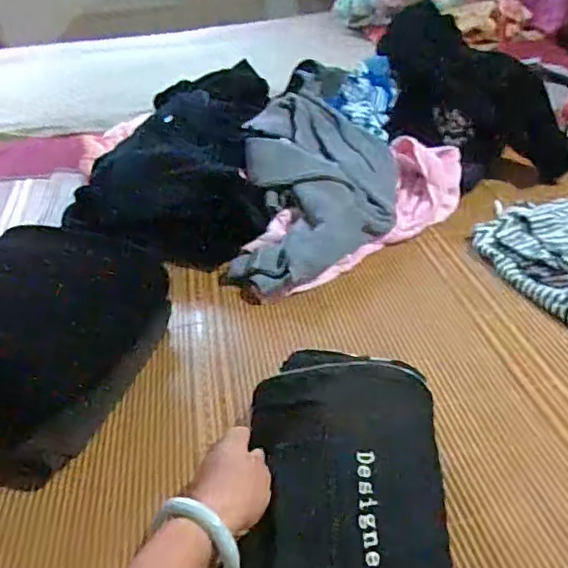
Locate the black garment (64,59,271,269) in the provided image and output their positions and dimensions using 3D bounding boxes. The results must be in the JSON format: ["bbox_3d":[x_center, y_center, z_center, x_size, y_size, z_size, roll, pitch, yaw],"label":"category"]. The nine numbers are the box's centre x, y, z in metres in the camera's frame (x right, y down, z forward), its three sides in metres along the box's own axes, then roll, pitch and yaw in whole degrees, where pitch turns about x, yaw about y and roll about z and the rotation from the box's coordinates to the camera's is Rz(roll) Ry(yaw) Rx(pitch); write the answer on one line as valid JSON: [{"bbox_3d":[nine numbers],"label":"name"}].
[{"bbox_3d":[-0.197,-0.202,0.970,0.324,0.146,0.361,-4,36,1],"label":"black garment"}]

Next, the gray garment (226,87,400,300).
[{"bbox_3d":[0.054,-0.156,0.917,0.242,0.114,0.434,-1,36,6],"label":"gray garment"}]

